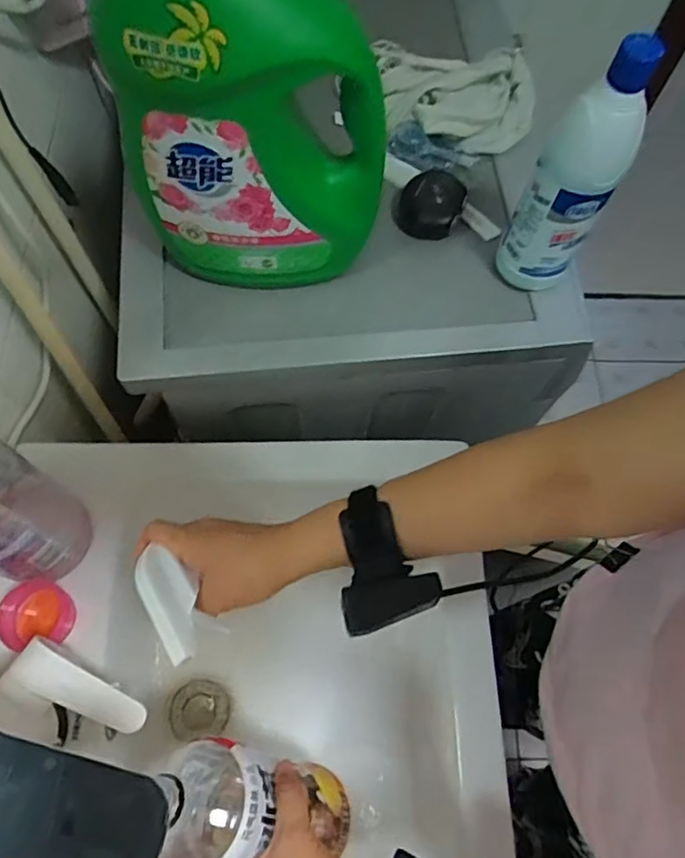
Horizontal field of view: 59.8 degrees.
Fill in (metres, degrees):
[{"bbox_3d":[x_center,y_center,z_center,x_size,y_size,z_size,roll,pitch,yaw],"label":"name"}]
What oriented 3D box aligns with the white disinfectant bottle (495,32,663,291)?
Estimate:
[{"bbox_3d":[0.186,-0.197,0.488,0.068,0.214,0.053,28,70,10],"label":"white disinfectant bottle"}]

